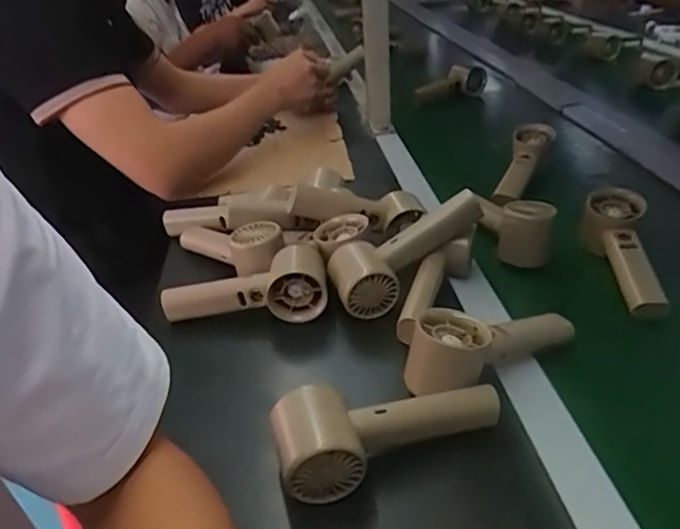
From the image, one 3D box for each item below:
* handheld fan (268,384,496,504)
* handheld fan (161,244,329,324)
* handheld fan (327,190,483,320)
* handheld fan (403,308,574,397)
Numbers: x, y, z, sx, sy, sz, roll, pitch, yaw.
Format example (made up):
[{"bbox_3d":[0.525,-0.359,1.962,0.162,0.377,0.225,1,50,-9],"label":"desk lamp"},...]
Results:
[{"bbox_3d":[0.035,0.111,0.407,0.160,0.047,0.056,-12,32,-8],"label":"handheld fan"},{"bbox_3d":[-0.091,0.021,0.579,0.159,0.049,0.065,-4,32,6],"label":"handheld fan"},{"bbox_3d":[0.061,-0.014,0.571,0.158,0.054,0.060,-35,36,-11],"label":"handheld fan"},{"bbox_3d":[0.124,0.065,0.471,0.159,0.052,0.051,-6,26,-28],"label":"handheld fan"}]

